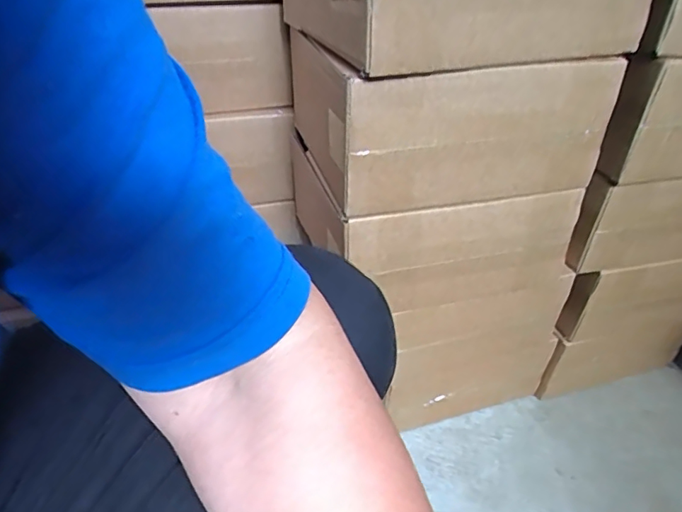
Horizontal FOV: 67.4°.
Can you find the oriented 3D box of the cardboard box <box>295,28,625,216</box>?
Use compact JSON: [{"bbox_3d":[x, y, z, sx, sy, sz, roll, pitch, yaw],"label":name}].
[{"bbox_3d":[0.092,-0.166,0.529,0.258,0.137,0.235,-5,40,-10],"label":"cardboard box"}]

